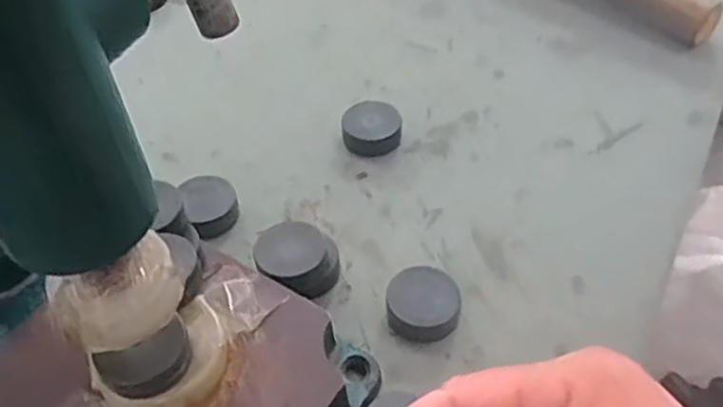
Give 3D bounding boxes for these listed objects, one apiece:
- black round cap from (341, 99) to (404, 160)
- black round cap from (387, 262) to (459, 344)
[{"bbox_3d":[0.006,-0.042,0.405,0.032,0.016,0.028,-1,48,1],"label":"black round cap"},{"bbox_3d":[0.028,0.045,0.327,0.032,0.014,0.031,-1,48,1],"label":"black round cap"}]

